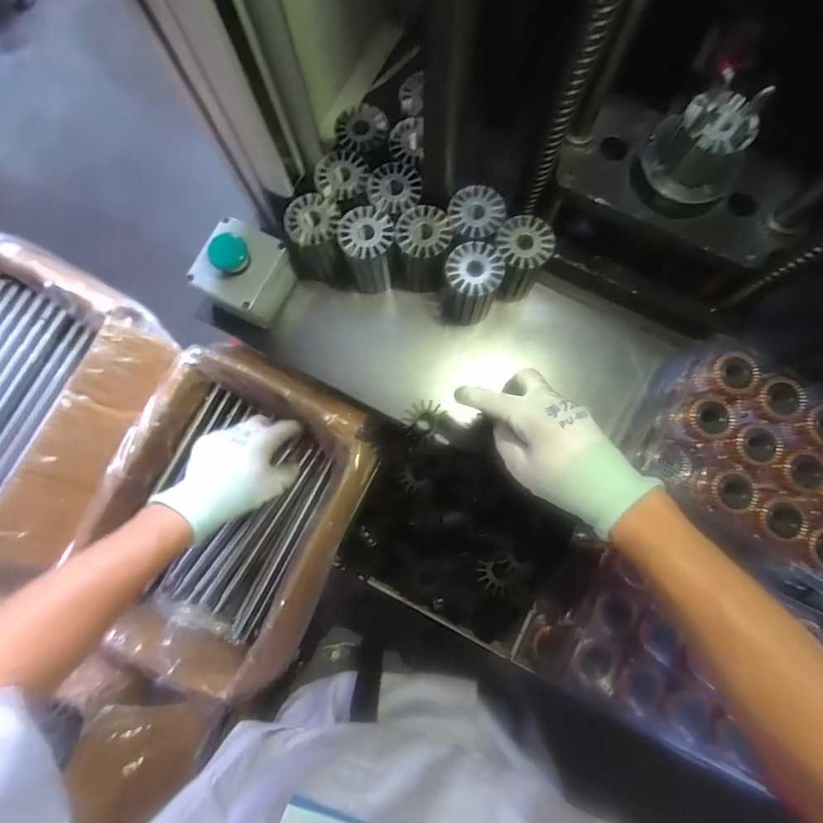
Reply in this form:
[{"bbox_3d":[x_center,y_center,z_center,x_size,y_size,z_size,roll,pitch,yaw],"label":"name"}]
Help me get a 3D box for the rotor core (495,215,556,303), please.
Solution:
[{"bbox_3d":[0.105,-0.146,0.464,0.052,0.068,0.061,13,80,4],"label":"rotor core"}]

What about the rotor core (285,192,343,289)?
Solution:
[{"bbox_3d":[-0.090,-0.173,0.478,0.058,0.077,0.054,13,80,4],"label":"rotor core"}]

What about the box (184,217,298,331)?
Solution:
[{"bbox_3d":[-0.168,-0.138,0.475,0.076,0.083,0.084,27,81,6],"label":"box"}]

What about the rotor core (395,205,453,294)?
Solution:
[{"bbox_3d":[0.013,-0.158,0.473,0.053,0.077,0.058,6,80,3],"label":"rotor core"}]

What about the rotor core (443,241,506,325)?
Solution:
[{"bbox_3d":[0.059,-0.124,0.465,0.051,0.077,0.054,0,80,1],"label":"rotor core"}]

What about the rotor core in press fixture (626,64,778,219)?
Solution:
[{"bbox_3d":[0.224,-0.205,0.364,0.081,0.074,0.074,0,80,1],"label":"rotor core in press fixture"}]

